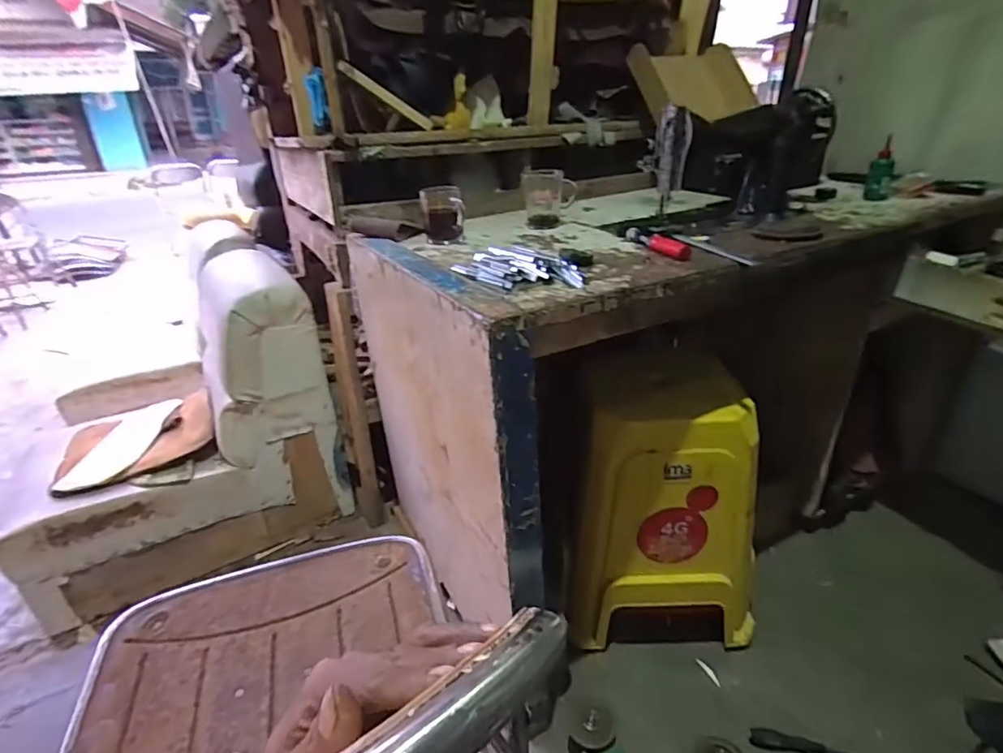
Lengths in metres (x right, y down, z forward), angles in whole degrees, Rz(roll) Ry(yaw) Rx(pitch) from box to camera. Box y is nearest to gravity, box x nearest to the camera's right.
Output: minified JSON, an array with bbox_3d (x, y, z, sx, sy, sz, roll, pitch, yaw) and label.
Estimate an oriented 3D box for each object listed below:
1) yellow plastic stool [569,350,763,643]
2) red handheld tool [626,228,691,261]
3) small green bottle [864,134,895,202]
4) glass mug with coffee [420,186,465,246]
[{"bbox_3d":[0.301,0.239,0.964,0.332,0.493,0.238,0,28,2],"label":"yellow plastic stool"},{"bbox_3d":[0.234,-0.199,0.780,0.028,0.022,0.155,-7,29,-11],"label":"red handheld tool"},{"bbox_3d":[0.730,-0.398,0.998,0.044,0.111,0.043,18,34,31],"label":"small green bottle"},{"bbox_3d":[-0.099,-0.272,0.894,0.069,0.089,0.059,-6,29,-8],"label":"glass mug with coffee"}]

